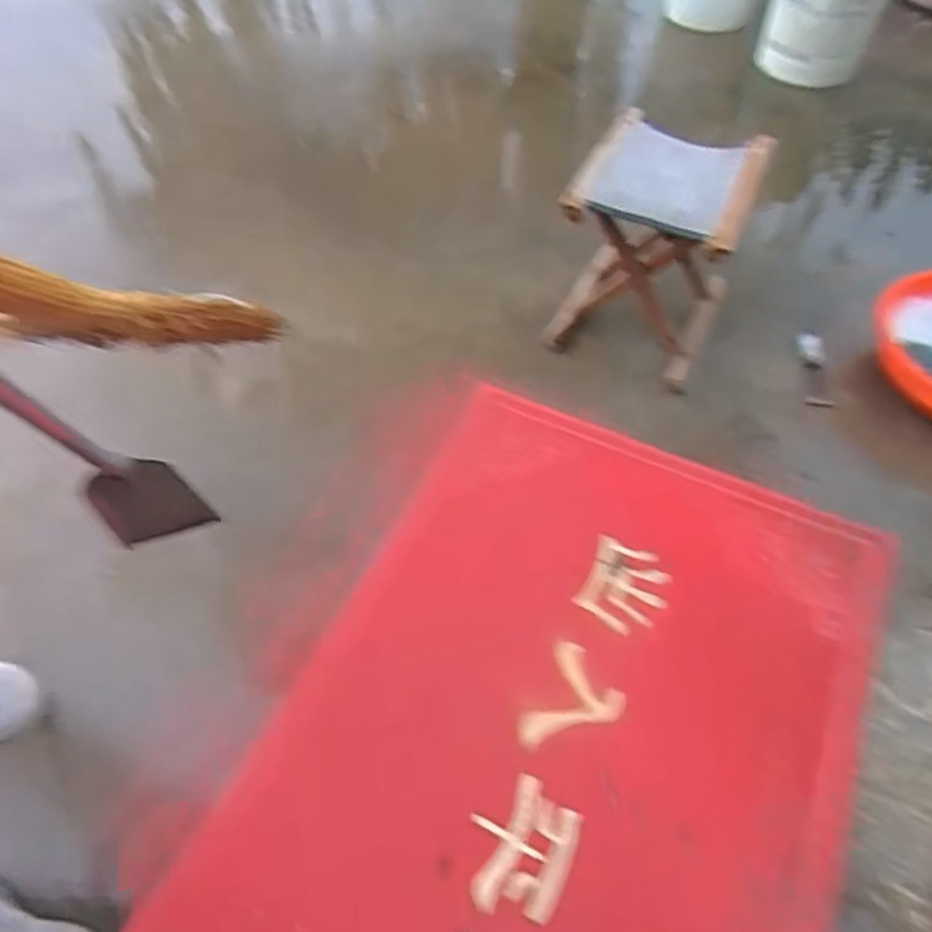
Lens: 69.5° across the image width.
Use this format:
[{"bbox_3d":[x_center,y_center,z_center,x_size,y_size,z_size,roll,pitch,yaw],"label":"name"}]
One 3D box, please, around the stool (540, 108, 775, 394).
[{"bbox_3d":[0.338,-0.390,1.220,0.280,0.309,0.327,19,58,14],"label":"stool"}]

